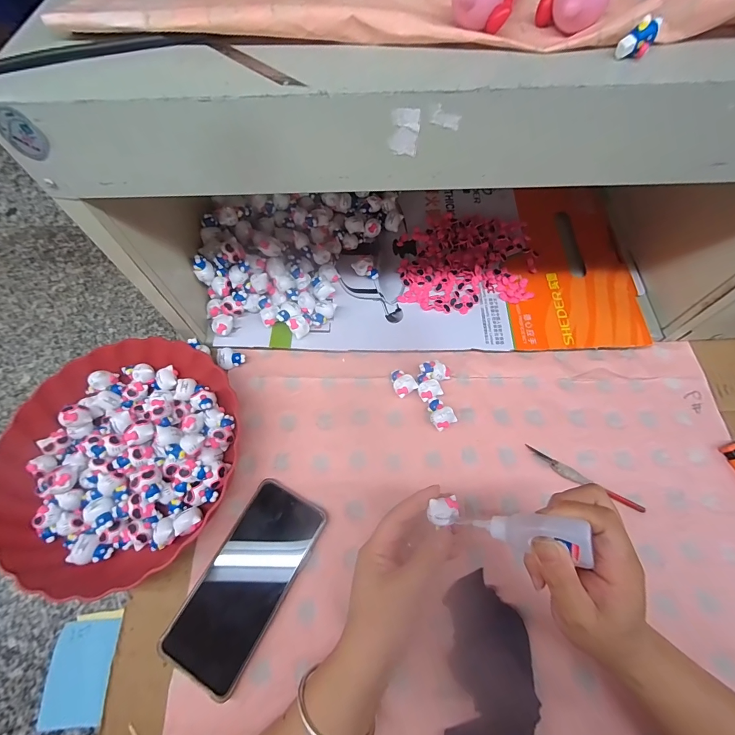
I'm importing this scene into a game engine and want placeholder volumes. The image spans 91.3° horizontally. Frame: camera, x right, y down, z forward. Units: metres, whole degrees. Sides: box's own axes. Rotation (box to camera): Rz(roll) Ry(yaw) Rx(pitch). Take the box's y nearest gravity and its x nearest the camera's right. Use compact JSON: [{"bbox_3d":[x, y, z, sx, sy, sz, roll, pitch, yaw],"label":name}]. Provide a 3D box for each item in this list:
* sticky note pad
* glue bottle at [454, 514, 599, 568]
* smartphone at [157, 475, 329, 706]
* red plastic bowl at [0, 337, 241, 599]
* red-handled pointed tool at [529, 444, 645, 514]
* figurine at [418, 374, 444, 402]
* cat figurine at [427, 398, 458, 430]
[{"bbox_3d":[-0.256,0.268,0.320,0.060,0.005,0.081,-4,66,-1],"label":"sticky note pad"},{"bbox_3d":[0.105,0.115,0.250,0.086,0.019,0.025,-11,59,40],"label":"glue bottle"},{"bbox_3d":[-0.113,0.200,0.342,0.076,0.010,0.169,26,69,12],"label":"smartphone"},{"bbox_3d":[-0.255,0.090,0.375,0.230,0.051,0.238,0,66,1],"label":"red plastic bowl"},{"bbox_3d":[0.225,0.118,0.374,0.121,0.008,0.015,29,70,13],"label":"red-handled pointed tool"},{"bbox_3d":[0.069,0.022,0.414,0.025,0.012,0.031,-19,67,-7],"label":"figurine"},{"bbox_3d":[0.080,0.051,0.402,0.026,0.018,0.035,-30,69,-12],"label":"cat figurine"}]

